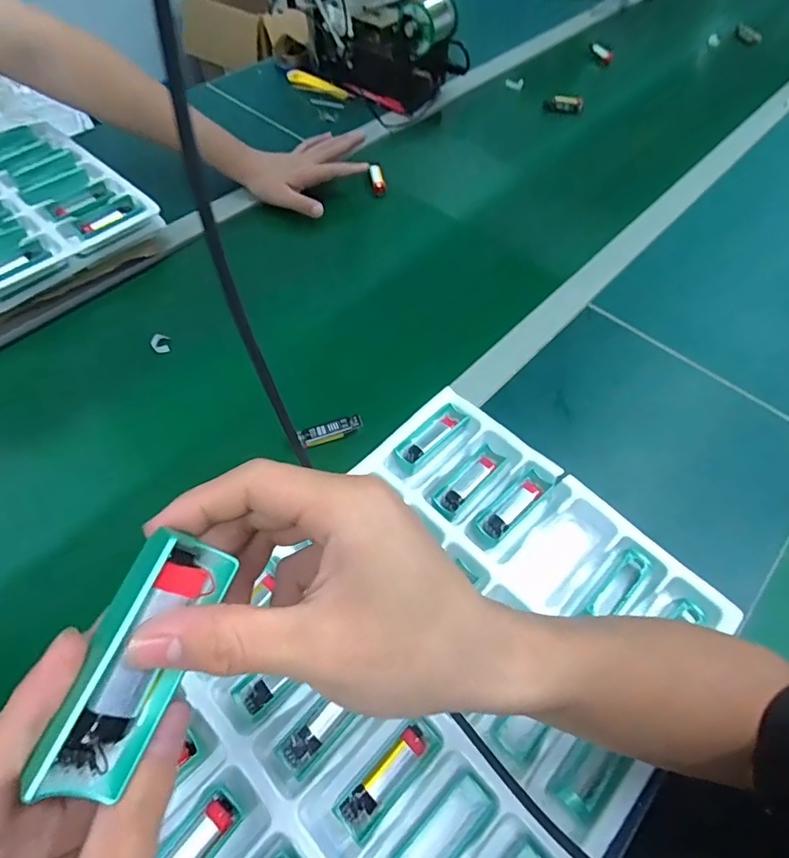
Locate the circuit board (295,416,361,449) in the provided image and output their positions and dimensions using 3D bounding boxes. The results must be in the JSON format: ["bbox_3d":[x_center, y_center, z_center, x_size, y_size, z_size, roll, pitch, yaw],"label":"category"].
[{"bbox_3d":[-0.065,0.001,0.519,0.064,0.014,0.018,-19,59,-14],"label":"circuit board"}]

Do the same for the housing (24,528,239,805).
[{"bbox_3d":[-0.083,0.072,0.163,0.029,0.023,0.077,18,67,9],"label":"housing"}]

